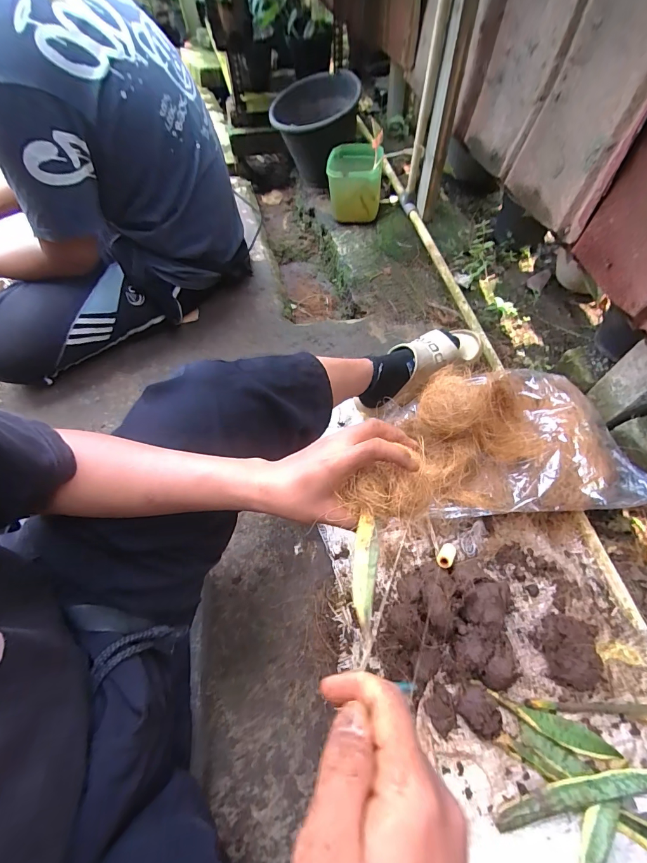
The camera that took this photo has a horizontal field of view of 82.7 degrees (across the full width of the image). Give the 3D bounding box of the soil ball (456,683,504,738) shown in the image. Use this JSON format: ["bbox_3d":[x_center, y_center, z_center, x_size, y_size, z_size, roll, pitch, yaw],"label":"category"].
[{"bbox_3d":[0.226,0.397,0.522,0.060,0.040,0.049,39,68,22],"label":"soil ball"}]

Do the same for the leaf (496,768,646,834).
[{"bbox_3d":[0.357,0.469,0.478,0.265,0.033,0.032,-11,60,-4],"label":"leaf"}]

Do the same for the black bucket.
[{"bbox_3d":[-0.033,-0.973,1.229,0.281,0.271,0.304,-2,59,3],"label":"black bucket"}]

